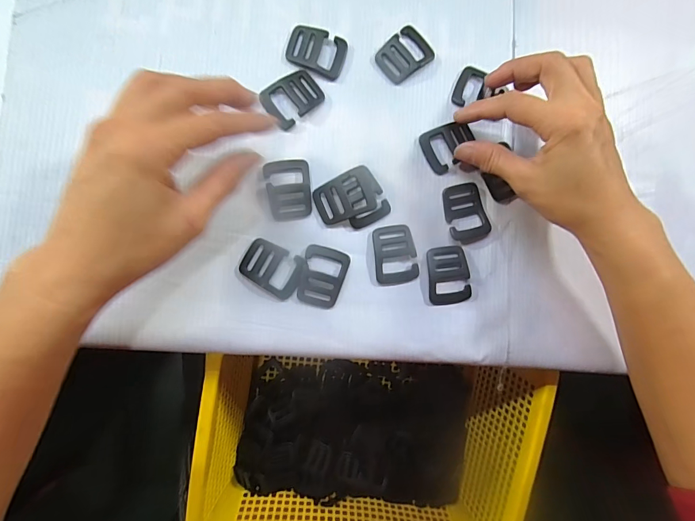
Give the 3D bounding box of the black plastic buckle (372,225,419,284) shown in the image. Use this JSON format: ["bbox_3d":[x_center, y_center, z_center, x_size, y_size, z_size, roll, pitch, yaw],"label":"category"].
[{"bbox_3d":[0.036,-0.004,0.279,0.032,0.005,0.044,-8,89,-8],"label":"black plastic buckle"}]

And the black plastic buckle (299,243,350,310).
[{"bbox_3d":[-0.018,0.012,0.271,0.032,0.004,0.044,12,87,-7],"label":"black plastic buckle"}]

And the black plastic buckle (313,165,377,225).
[{"bbox_3d":[-0.002,-0.048,0.273,0.043,0.009,0.034,-22,91,-8],"label":"black plastic buckle"}]

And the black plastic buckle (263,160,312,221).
[{"bbox_3d":[-0.042,-0.052,0.270,0.032,0.005,0.043,-10,90,-8],"label":"black plastic buckle"}]

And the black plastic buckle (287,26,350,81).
[{"bbox_3d":[-0.023,-0.158,0.279,0.043,0.004,0.033,15,86,-7],"label":"black plastic buckle"}]

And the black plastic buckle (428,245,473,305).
[{"bbox_3d":[0.077,0.011,0.283,0.032,0.005,0.043,-8,89,-8],"label":"black plastic buckle"}]

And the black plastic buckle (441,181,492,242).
[{"bbox_3d":[0.093,-0.037,0.287,0.033,0.004,0.045,-13,90,-8],"label":"black plastic buckle"}]

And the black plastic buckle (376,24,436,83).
[{"bbox_3d":[0.044,-0.161,0.287,0.042,0.006,0.031,-39,94,-7],"label":"black plastic buckle"}]

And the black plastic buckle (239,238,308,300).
[{"bbox_3d":[-0.054,0.006,0.266,0.043,0.004,0.033,27,85,-6],"label":"black plastic buckle"}]

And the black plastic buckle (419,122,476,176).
[{"bbox_3d":[0.081,-0.089,0.288,0.043,0.005,0.034,-23,91,-8],"label":"black plastic buckle"}]

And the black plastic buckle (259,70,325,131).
[{"bbox_3d":[-0.040,-0.122,0.274,0.044,0.006,0.031,-42,94,-7],"label":"black plastic buckle"}]

